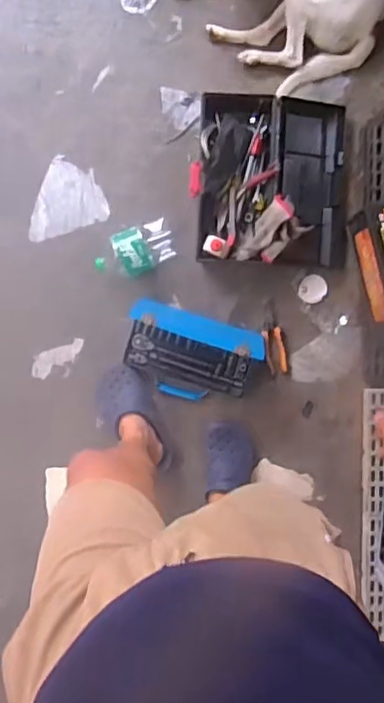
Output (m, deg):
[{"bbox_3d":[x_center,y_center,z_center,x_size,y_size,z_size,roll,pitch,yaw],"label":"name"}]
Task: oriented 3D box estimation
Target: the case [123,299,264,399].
[{"bbox_3d":[-0.010,0.012,1.310,0.294,0.159,0.192,16,91,0],"label":"case"}]

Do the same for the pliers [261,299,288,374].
[{"bbox_3d":[0.190,-0.032,1.367,0.050,0.025,0.167,-11,91,1],"label":"pliers"}]

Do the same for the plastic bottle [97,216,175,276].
[{"bbox_3d":[-0.132,-0.230,1.346,0.179,0.062,0.100,-19,93,1],"label":"plastic bottle"}]

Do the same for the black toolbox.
[{"bbox_3d":[0.187,-0.392,1.336,0.331,0.133,0.378,1,93,1],"label":"black toolbox"}]

